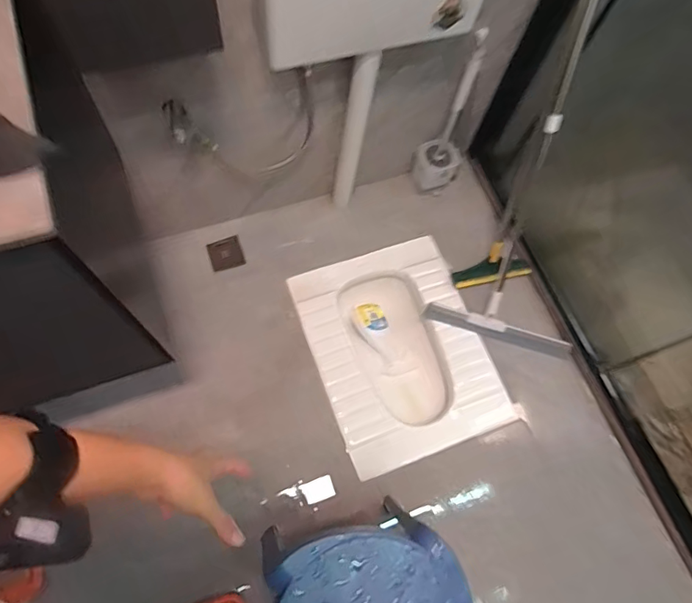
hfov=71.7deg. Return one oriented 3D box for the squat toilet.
[{"bbox_3d":[0.134,0.135,1.299,0.425,0.140,0.552,-17,71,-12],"label":"squat toilet"}]

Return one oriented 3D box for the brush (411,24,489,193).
[{"bbox_3d":[0.271,-0.458,1.237,0.129,0.474,0.123,22,68,4],"label":"brush"}]

